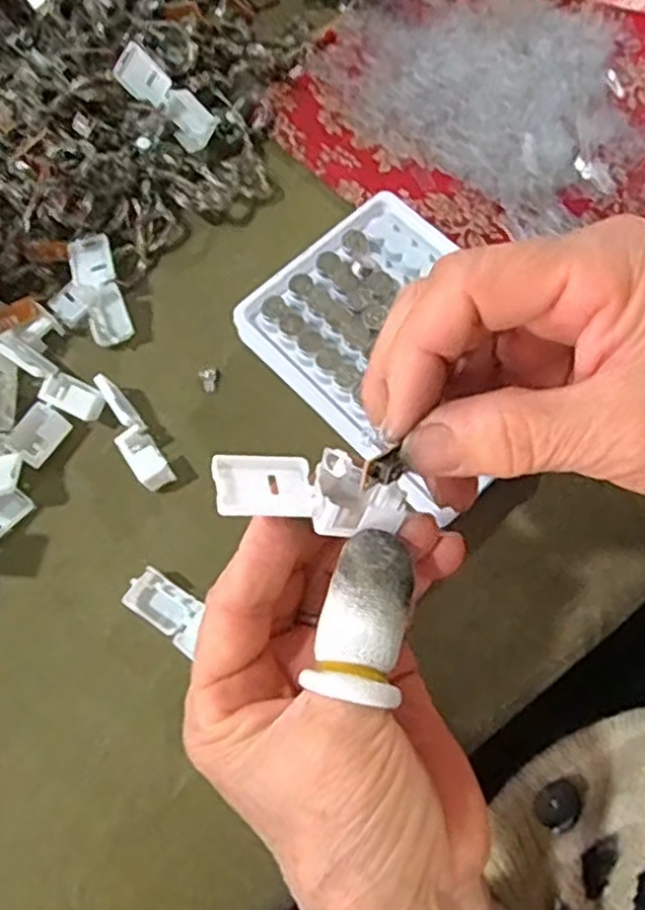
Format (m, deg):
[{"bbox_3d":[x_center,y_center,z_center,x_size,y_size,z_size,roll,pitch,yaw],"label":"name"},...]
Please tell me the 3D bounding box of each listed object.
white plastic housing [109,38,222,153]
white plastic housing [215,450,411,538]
[{"bbox_3d":[-0.079,-0.179,0.367,0.058,0.010,0.022,42,116,-3],"label":"white plastic housing"},{"bbox_3d":[-0.003,0.009,0.207,0.054,0.012,0.024,9,74,-17],"label":"white plastic housing"}]

